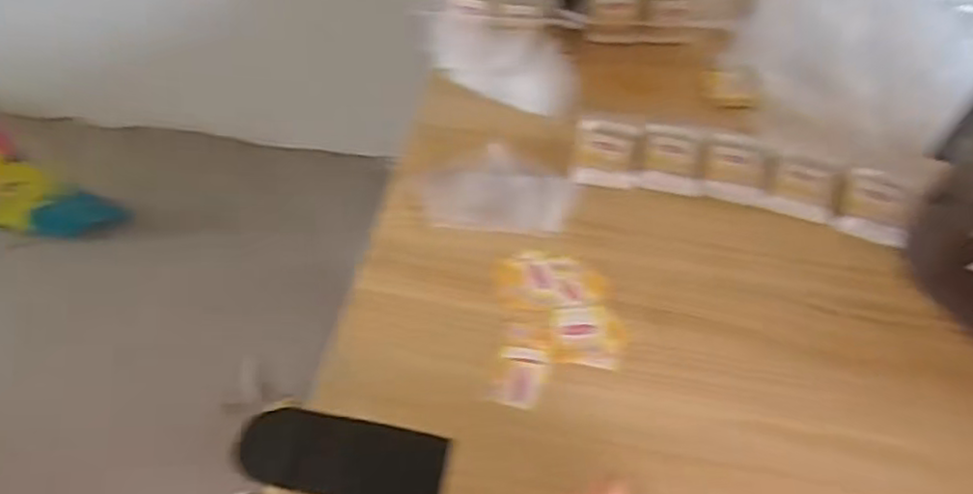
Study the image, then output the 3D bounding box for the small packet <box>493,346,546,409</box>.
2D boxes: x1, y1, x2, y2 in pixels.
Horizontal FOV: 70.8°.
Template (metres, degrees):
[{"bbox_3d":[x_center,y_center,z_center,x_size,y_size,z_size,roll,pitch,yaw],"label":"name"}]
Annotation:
[{"bbox_3d":[0.028,0.105,0.553,0.036,0.004,0.049,7,56,5],"label":"small packet"}]

